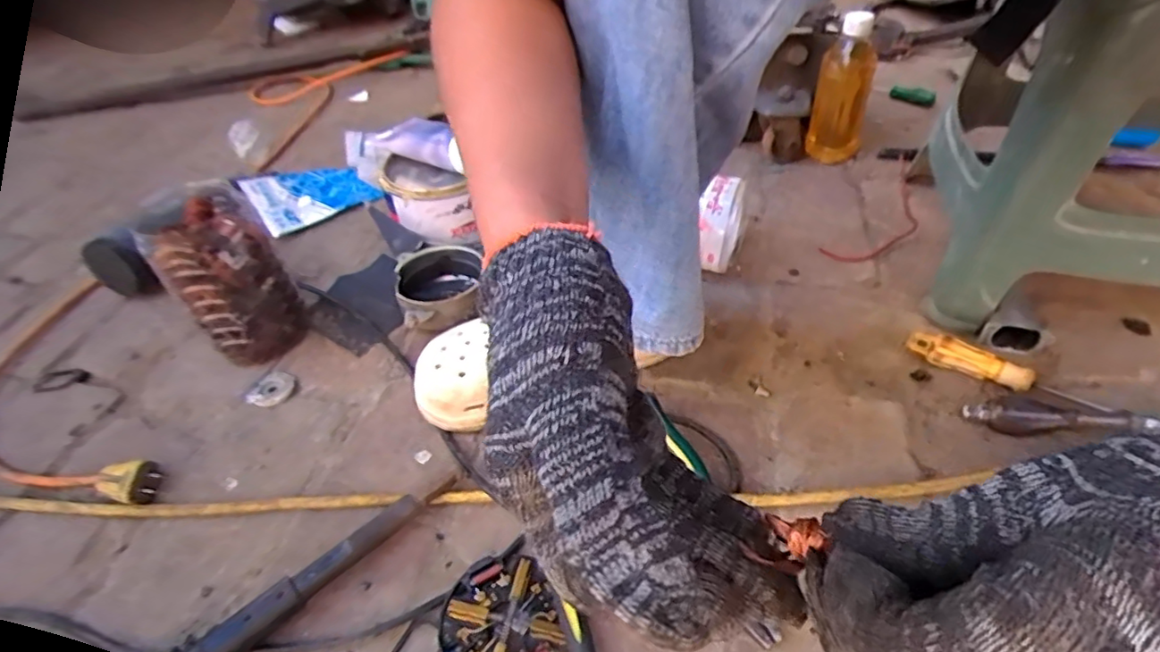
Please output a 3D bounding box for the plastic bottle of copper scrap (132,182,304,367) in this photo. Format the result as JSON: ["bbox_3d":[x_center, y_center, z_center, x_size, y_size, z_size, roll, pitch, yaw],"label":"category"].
[{"bbox_3d":[-0.354,-0.052,0.591,0.096,0.159,0.122,-30,48,-22],"label":"plastic bottle of copper scrap"}]

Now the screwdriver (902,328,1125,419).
[{"bbox_3d":[0.362,0.041,0.500,0.149,0.021,0.020,28,53,32],"label":"screwdriver"}]

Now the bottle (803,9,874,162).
[{"bbox_3d":[0.340,-0.306,0.762,0.065,0.177,0.058,14,48,22],"label":"bottle"}]

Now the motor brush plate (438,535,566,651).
[{"bbox_3d":[-0.052,0.195,0.388,0.078,0.021,0.081,-4,43,4],"label":"motor brush plate"}]

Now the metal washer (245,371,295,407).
[{"bbox_3d":[-0.299,0.061,0.569,0.036,0.006,0.042,17,48,17],"label":"metal washer"}]

